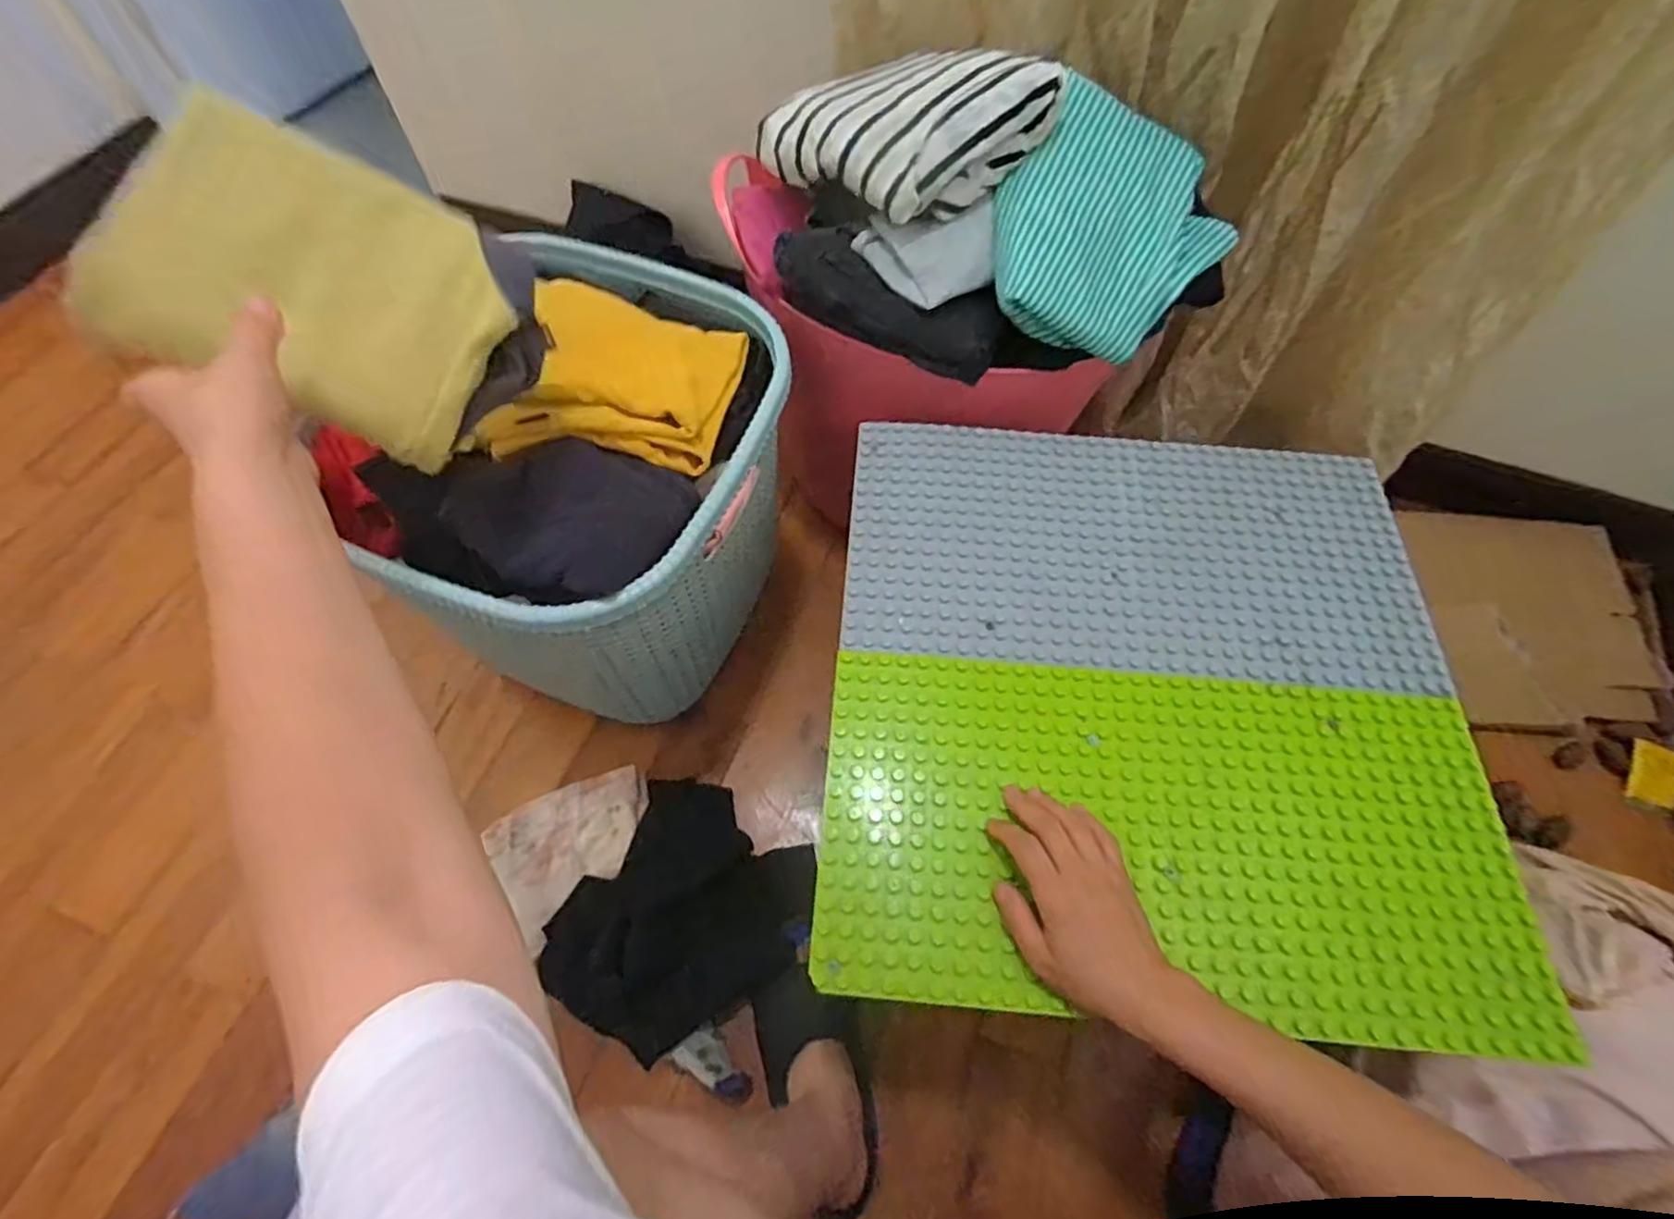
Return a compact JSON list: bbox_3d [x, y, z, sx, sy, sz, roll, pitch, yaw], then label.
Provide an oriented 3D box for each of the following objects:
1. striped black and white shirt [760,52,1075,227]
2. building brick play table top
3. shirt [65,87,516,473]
[{"bbox_3d":[0.057,-0.449,0.651,0.243,0.074,0.170,38,94,18],"label":"striped black and white shirt"},{"bbox_3d":[0.254,0.054,0.585,0.496,0.016,0.498,5,63,1],"label":"building brick play table top"},{"bbox_3d":[-0.316,-0.198,0.432,0.190,0.021,0.160,19,78,-26],"label":"shirt"}]

